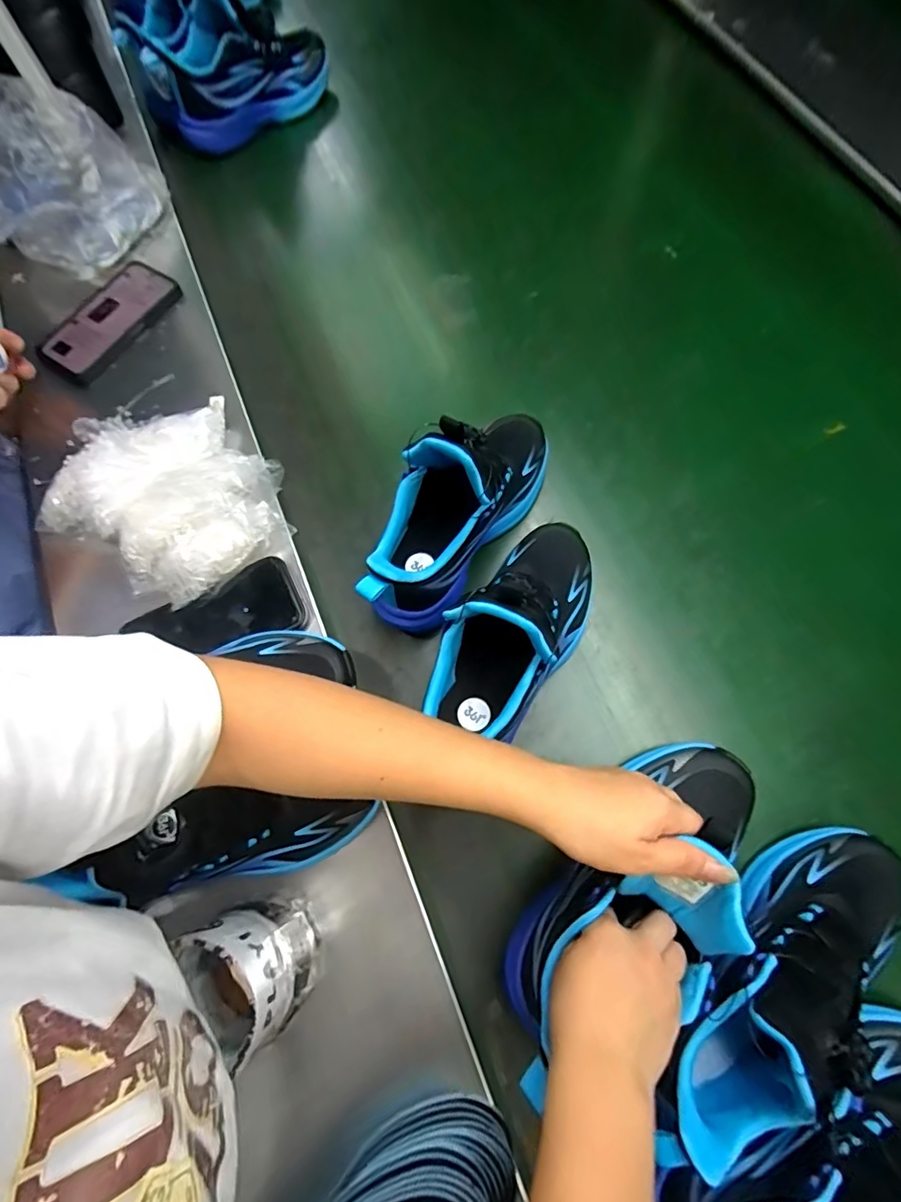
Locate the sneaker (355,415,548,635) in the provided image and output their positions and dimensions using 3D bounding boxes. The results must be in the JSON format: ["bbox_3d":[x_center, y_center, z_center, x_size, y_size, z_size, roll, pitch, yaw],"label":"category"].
[{"bbox_3d":[0.011,-0.088,0.441,0.088,0.144,0.236,34,77,11],"label":"sneaker"}]

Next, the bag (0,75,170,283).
[{"bbox_3d":[-0.460,-0.497,0.600,0.196,0.106,0.159,15,75,6],"label":"bag"}]

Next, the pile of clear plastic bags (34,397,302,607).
[{"bbox_3d":[-0.261,-0.097,0.490,0.193,0.075,0.185,-1,73,2],"label":"pile of clear plastic bags"}]

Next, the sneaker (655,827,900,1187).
[{"bbox_3d":[0.219,0.248,0.330,0.238,0.112,0.089,-38,74,-10],"label":"sneaker"}]

